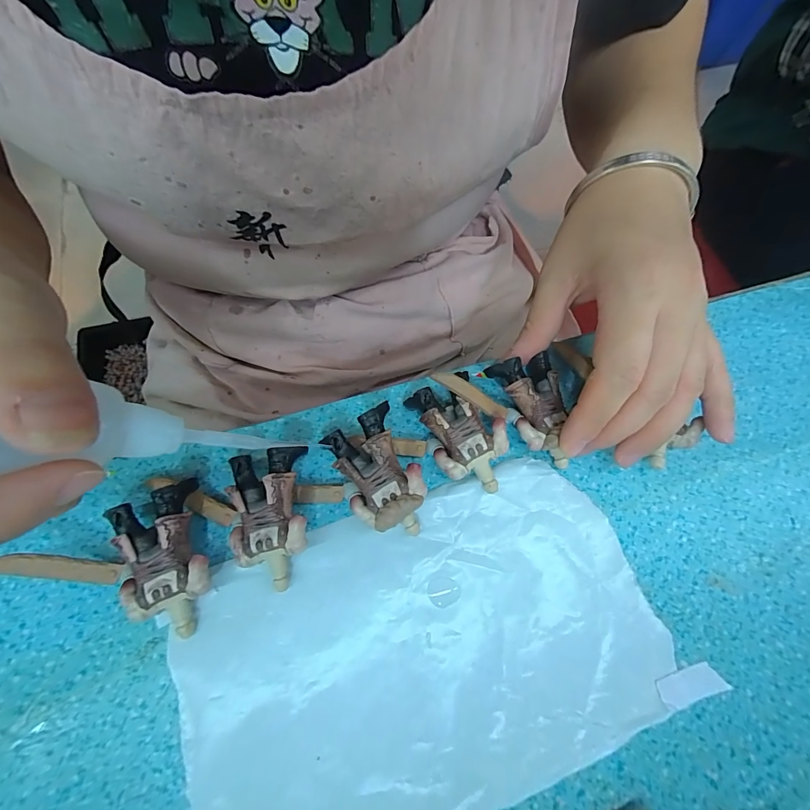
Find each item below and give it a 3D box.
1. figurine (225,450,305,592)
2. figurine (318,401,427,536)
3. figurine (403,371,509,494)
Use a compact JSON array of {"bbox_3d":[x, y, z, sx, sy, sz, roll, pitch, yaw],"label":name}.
[{"bbox_3d":[-0.060,0.050,0.168,0.033,0.024,0.056,-5,67,-4],"label":"figurine"},{"bbox_3d":[-0.012,0.034,0.176,0.033,0.026,0.054,-26,70,-13],"label":"figurine"},{"bbox_3d":[0.028,0.015,0.187,0.034,0.022,0.057,-20,69,-10],"label":"figurine"}]

